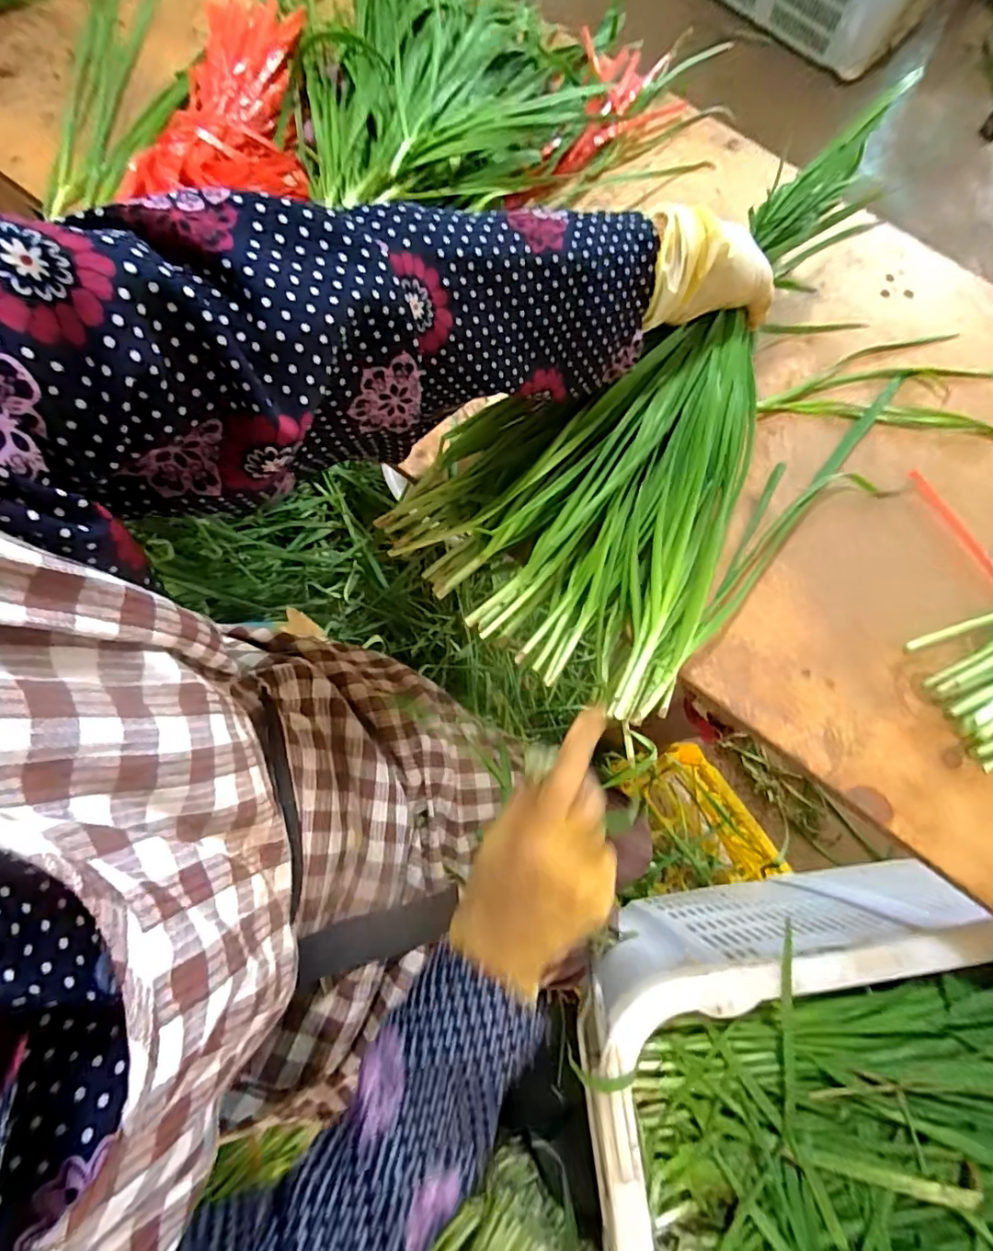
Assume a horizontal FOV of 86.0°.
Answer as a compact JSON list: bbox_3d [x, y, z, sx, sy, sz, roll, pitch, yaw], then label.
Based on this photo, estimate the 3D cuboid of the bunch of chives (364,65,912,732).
[{"bbox_3d":[0.112,-0.153,0.369,0.228,0.102,0.398,34,78,8],"label":"bunch of chives"}]

